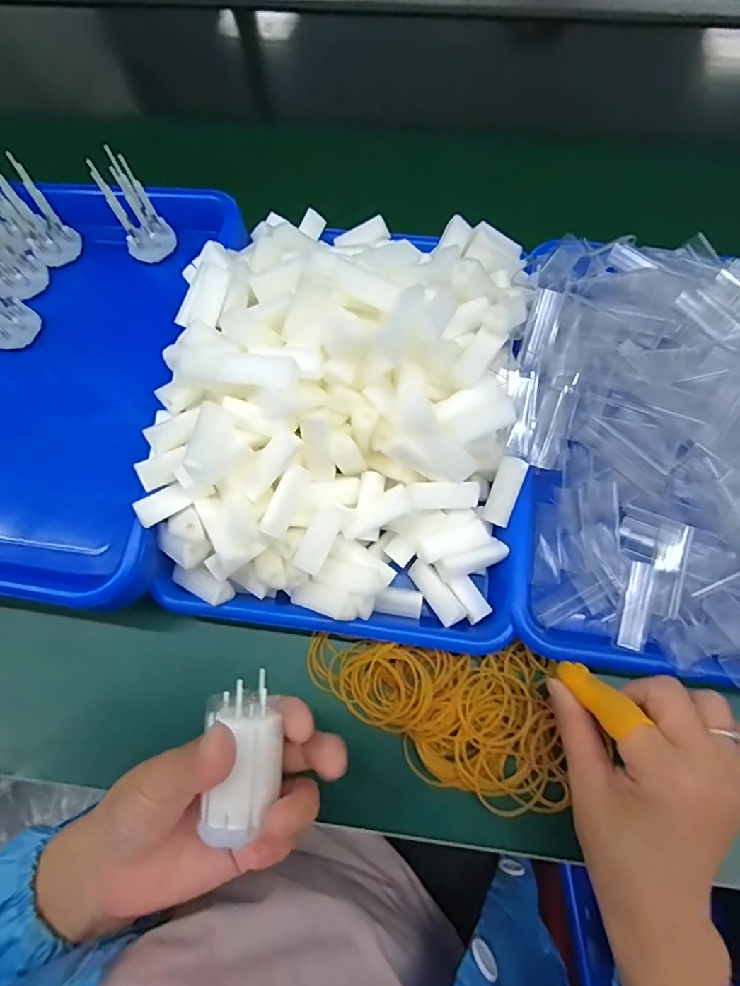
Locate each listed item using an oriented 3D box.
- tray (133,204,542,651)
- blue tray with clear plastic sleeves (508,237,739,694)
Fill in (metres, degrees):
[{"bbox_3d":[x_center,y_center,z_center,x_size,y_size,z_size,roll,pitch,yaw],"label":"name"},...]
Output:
[{"bbox_3d":[-0.012,-0.073,0.339,0.241,0.105,0.314,6,69,4],"label":"tray"},{"bbox_3d":[0.219,-0.034,0.329,0.237,0.072,0.296,6,69,4],"label":"blue tray with clear plastic sleeves"}]

